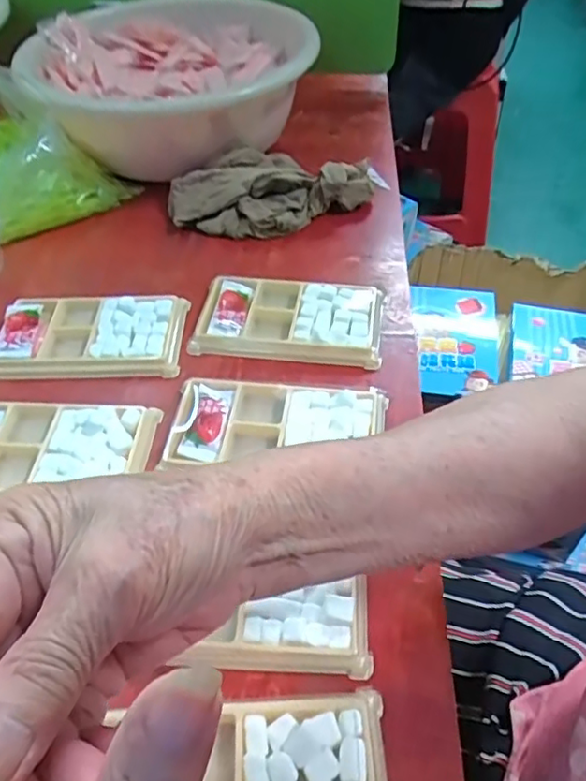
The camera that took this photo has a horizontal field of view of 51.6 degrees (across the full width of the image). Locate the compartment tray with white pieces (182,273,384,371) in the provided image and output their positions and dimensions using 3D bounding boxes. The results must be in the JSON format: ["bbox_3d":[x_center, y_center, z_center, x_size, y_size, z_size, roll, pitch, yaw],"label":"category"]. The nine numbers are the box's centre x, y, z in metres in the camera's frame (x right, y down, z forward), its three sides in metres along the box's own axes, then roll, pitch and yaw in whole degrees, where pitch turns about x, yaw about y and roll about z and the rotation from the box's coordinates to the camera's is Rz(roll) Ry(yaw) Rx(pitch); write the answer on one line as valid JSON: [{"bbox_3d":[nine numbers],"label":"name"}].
[{"bbox_3d":[-0.003,-0.055,0.452,0.136,0.013,0.076,5,49,7],"label":"compartment tray with white pieces"}]

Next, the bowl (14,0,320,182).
[{"bbox_3d":[-0.119,-0.307,0.618,0.265,0.102,0.249,-1,49,1],"label":"bowl"}]

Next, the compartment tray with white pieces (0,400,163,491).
[{"bbox_3d":[-0.158,0.039,0.378,0.130,0.011,0.077,3,49,5],"label":"compartment tray with white pieces"}]

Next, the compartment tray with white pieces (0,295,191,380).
[{"bbox_3d":[-0.149,-0.043,0.447,0.133,0.014,0.076,-3,49,0],"label":"compartment tray with white pieces"}]

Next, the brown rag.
[{"bbox_3d":[-0.018,-0.180,0.543,0.182,0.041,0.092,-17,50,-12],"label":"brown rag"}]

